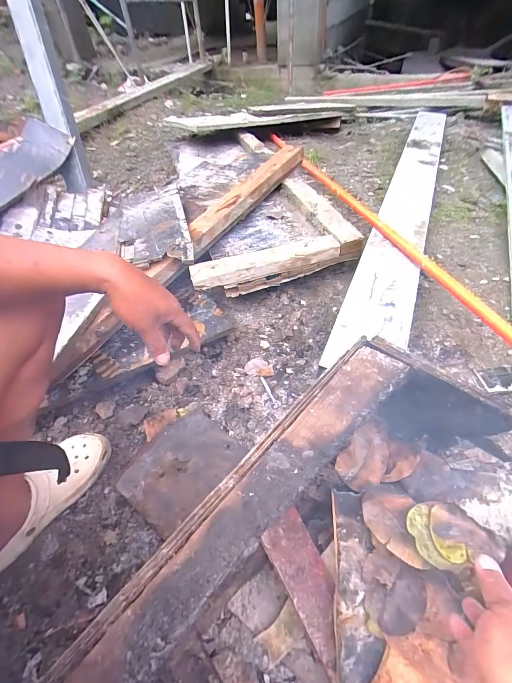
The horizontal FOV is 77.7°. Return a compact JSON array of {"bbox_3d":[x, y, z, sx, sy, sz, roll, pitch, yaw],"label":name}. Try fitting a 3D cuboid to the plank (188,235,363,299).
[{"bbox_3d":[0.059,-0.218,0.866,0.470,0.059,0.069,-16,49,-8],"label":"plank"}]

